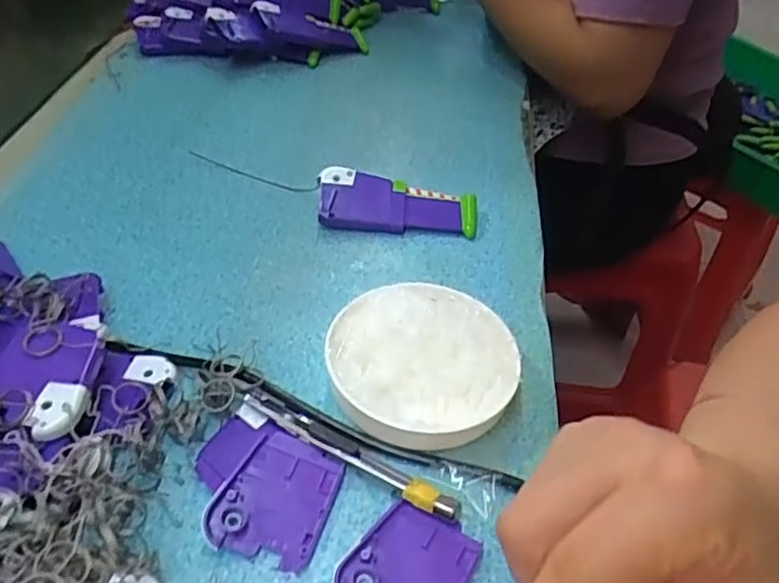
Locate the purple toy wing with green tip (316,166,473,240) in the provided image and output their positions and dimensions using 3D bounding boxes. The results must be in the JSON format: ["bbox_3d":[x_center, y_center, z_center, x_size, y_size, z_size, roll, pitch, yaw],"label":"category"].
[{"bbox_3d":[0.007,-0.066,0.473,0.120,0.024,0.049,6,45,0],"label":"purple toy wing with green tip"}]

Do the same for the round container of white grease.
[{"bbox_3d":[0.018,0.042,0.356,0.103,0.026,0.103,3,45,-3],"label":"round container of white grease"}]

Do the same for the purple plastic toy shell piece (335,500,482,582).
[{"bbox_3d":[0.010,0.127,0.287,0.051,0.004,0.057,26,48,19],"label":"purple plastic toy shell piece"}]

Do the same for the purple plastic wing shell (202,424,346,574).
[{"bbox_3d":[-0.054,0.101,0.305,0.051,0.011,0.061,18,46,12],"label":"purple plastic wing shell"}]

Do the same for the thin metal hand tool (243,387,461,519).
[{"bbox_3d":[-0.022,0.083,0.321,0.126,0.011,0.013,25,48,18],"label":"thin metal hand tool"}]

